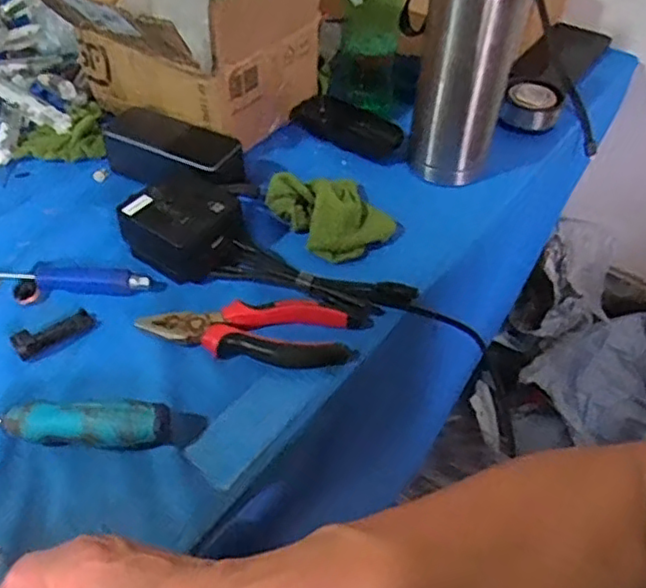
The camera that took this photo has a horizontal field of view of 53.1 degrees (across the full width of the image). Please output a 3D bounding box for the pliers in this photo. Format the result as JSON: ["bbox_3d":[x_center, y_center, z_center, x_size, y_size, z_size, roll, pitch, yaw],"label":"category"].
[{"bbox_3d":[-0.052,0.023,0.496,0.161,0.019,0.064,7,46,5],"label":"pliers"}]

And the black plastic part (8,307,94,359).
[{"bbox_3d":[-0.202,0.027,0.486,0.058,0.016,0.019,-32,55,-28],"label":"black plastic part"}]

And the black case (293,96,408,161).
[{"bbox_3d":[0.028,-0.179,0.686,0.123,0.026,0.047,26,51,22],"label":"black case"}]

